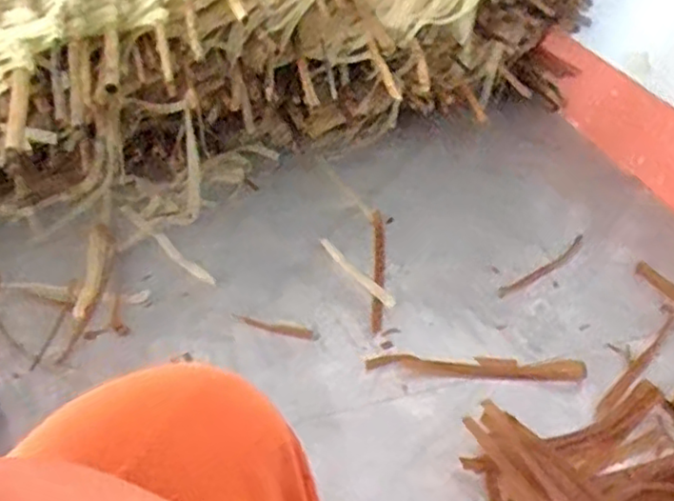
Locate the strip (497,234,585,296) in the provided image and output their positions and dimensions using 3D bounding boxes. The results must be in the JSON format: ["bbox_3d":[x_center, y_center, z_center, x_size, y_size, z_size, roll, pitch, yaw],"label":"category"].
[{"bbox_3d":[0.373,0.030,1.166,0.242,0.006,0.030,-28,49,-30],"label":"strip"}]

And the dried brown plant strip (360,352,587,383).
[{"bbox_3d":[0.206,0.175,0.975,0.317,0.017,0.049,4,41,3],"label":"dried brown plant strip"}]

